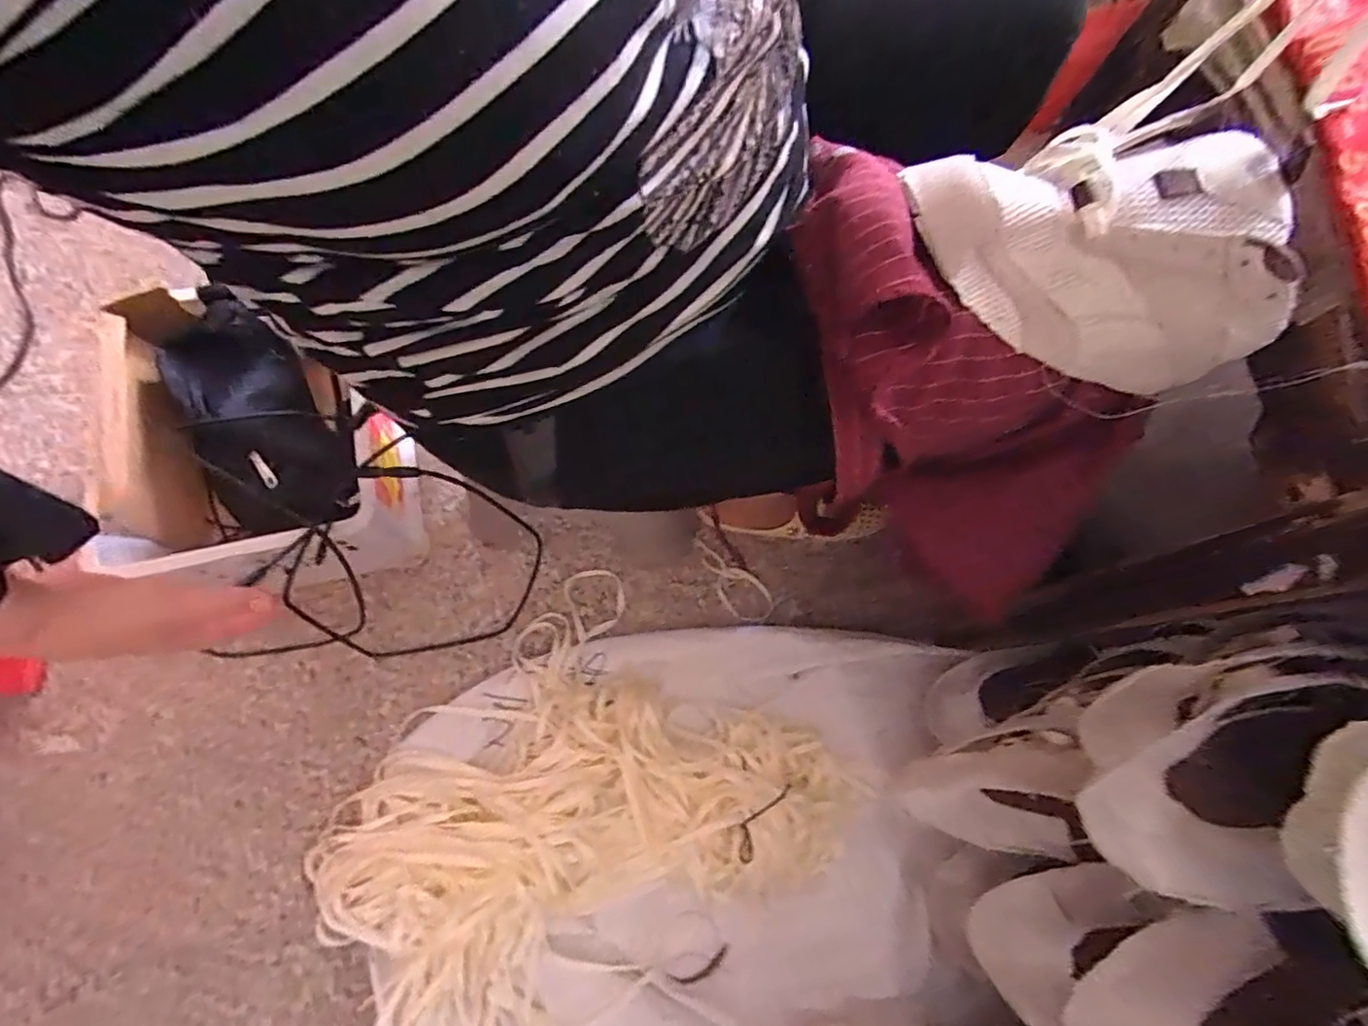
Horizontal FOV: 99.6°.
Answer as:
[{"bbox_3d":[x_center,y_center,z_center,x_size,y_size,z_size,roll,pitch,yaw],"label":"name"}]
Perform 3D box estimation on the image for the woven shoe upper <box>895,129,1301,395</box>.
[{"bbox_3d":[0.217,-0.152,0.311,0.205,0.062,0.134,16,71,4],"label":"woven shoe upper"}]

